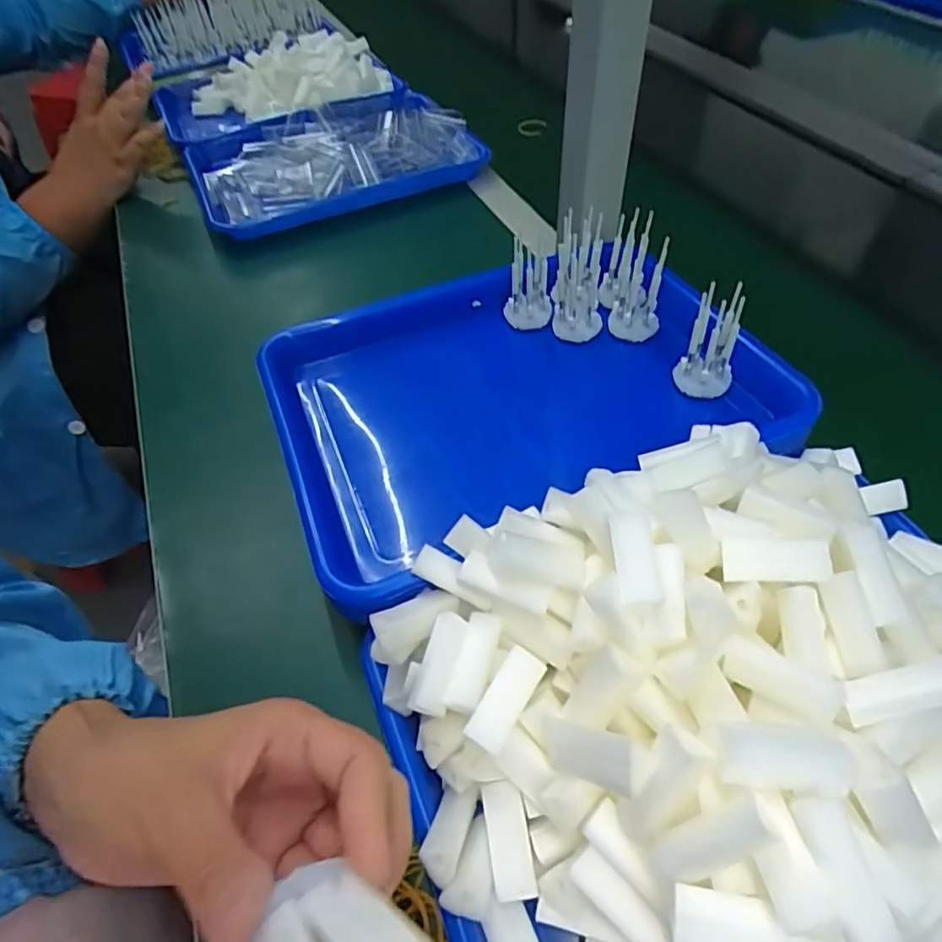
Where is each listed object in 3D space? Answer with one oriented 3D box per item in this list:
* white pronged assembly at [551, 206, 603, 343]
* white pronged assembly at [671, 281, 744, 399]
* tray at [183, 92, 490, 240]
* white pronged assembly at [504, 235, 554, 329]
[{"bbox_3d":[0.085,-0.152,0.473,0.039,0.042,0.096,4,89,6],"label":"white pronged assembly"},{"bbox_3d":[0.165,-0.086,0.406,0.036,0.075,0.027,31,59,24],"label":"white pronged assembly"},{"bbox_3d":[-0.178,-0.400,0.754,0.335,0.053,0.245,-21,53,-13],"label":"tray"},{"bbox_3d":[0.046,-0.147,0.473,0.036,0.066,0.027,5,52,7],"label":"white pronged assembly"}]

